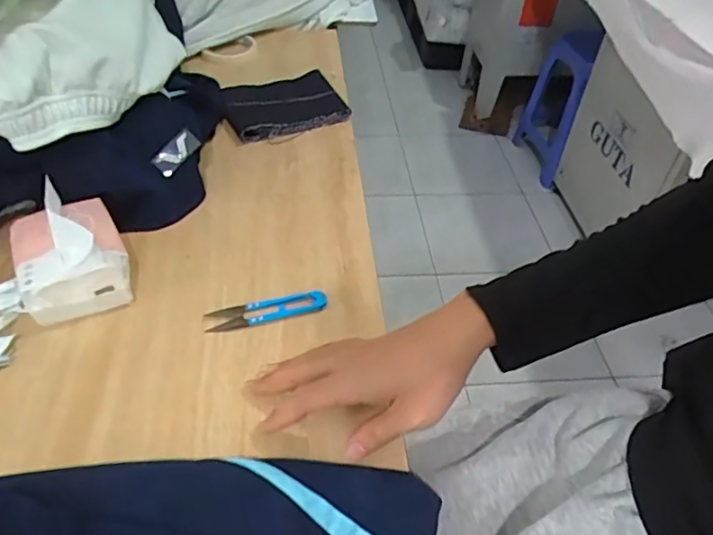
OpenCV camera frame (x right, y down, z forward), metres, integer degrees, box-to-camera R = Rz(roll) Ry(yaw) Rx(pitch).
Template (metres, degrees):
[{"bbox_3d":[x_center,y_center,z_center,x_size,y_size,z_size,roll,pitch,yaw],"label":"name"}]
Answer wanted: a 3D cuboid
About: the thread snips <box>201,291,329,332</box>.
[{"bbox_3d":[-0.088,0.042,0.560,0.118,0.012,0.026,-10,46,-13],"label":"thread snips"}]

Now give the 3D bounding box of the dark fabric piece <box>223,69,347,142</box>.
[{"bbox_3d":[-0.106,-0.238,0.823,0.164,0.023,0.118,-16,48,-19],"label":"dark fabric piece"}]

